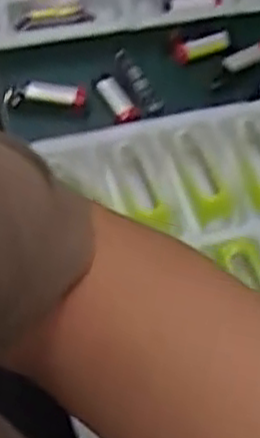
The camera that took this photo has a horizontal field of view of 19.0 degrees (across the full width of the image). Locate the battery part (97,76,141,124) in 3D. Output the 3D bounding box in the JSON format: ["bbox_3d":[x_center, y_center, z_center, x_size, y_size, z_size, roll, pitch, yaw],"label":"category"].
[{"bbox_3d":[-0.011,-0.101,0.655,0.018,0.011,0.046,-26,59,-16],"label":"battery part"}]

